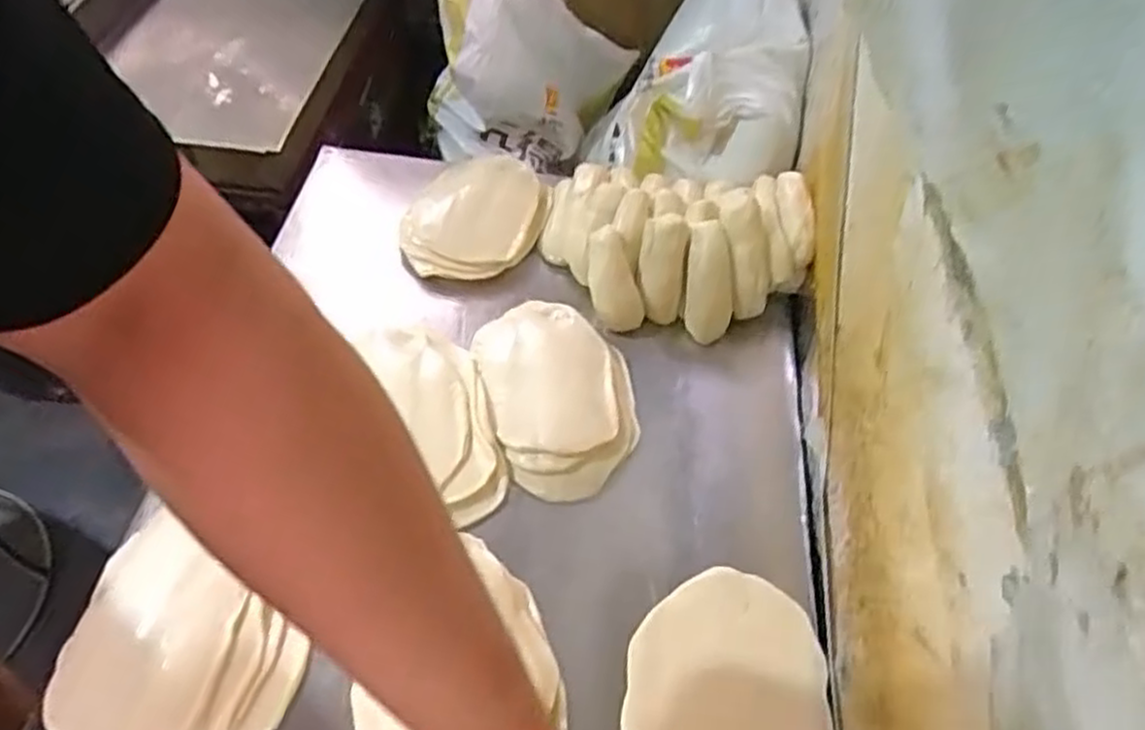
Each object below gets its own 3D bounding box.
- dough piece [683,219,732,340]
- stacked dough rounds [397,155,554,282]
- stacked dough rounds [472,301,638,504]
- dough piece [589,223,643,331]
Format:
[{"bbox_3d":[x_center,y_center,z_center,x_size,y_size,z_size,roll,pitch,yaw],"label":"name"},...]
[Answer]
[{"bbox_3d":[0.146,-0.088,0.826,0.046,0.127,0.027,-2,12,-5],"label":"dough piece"},{"bbox_3d":[-0.109,-0.174,0.882,0.159,0.043,0.167,3,51,-1],"label":"stacked dough rounds"},{"bbox_3d":[-0.014,0.031,0.769,0.139,0.049,0.209,-11,52,-12],"label":"stacked dough rounds"},{"bbox_3d":[0.042,-0.093,0.843,0.046,0.116,0.036,-23,20,-20],"label":"dough piece"}]

